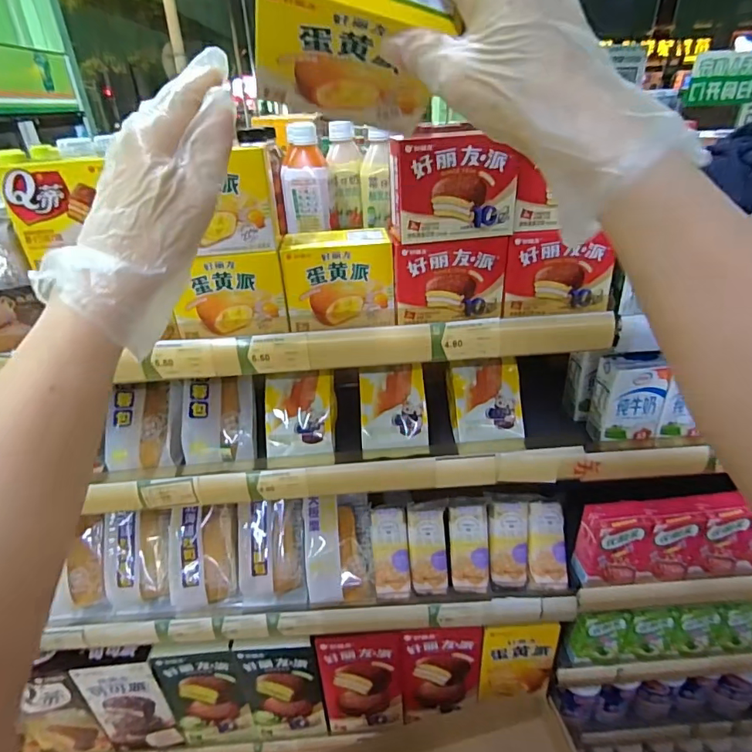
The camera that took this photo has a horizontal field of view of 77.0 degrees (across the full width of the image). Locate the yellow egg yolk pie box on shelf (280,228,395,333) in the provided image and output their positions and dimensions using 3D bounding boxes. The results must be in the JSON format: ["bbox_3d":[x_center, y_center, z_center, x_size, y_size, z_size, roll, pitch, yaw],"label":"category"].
[{"bbox_3d":[-0.036,-0.098,0.476,0.104,0.087,0.052,-3,30,-1],"label":"yellow egg yolk pie box on shelf"}]

